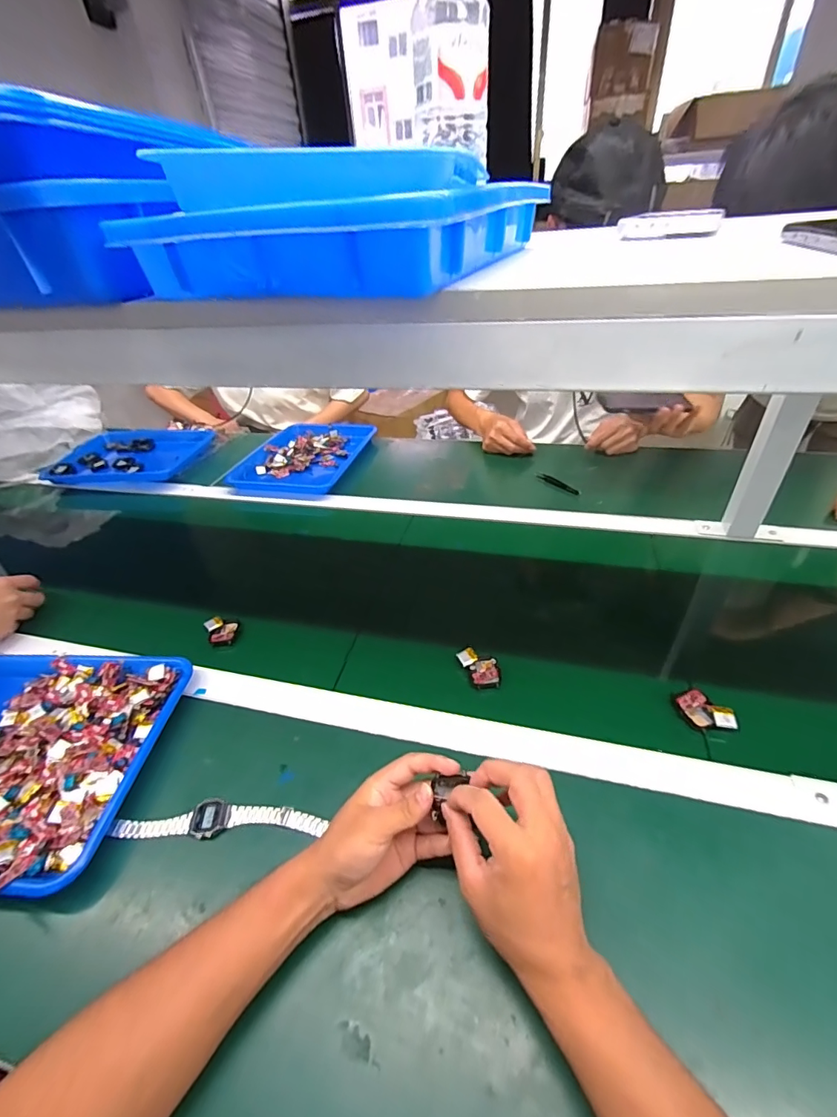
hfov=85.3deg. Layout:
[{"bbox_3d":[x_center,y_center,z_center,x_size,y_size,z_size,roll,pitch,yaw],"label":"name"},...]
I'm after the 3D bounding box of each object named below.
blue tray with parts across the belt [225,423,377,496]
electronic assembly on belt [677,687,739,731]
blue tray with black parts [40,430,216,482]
[{"bbox_3d":[-0.266,-0.244,1.058,0.259,0.032,0.306,9,40,17],"label":"blue tray with parts across the belt"},{"bbox_3d":[0.307,0.164,0.486,0.032,0.020,0.055,-21,42,-20],"label":"electronic assembly on belt"},{"bbox_3d":[-0.690,-0.252,1.112,0.336,0.039,0.243,1,38,8],"label":"blue tray with black parts"}]

